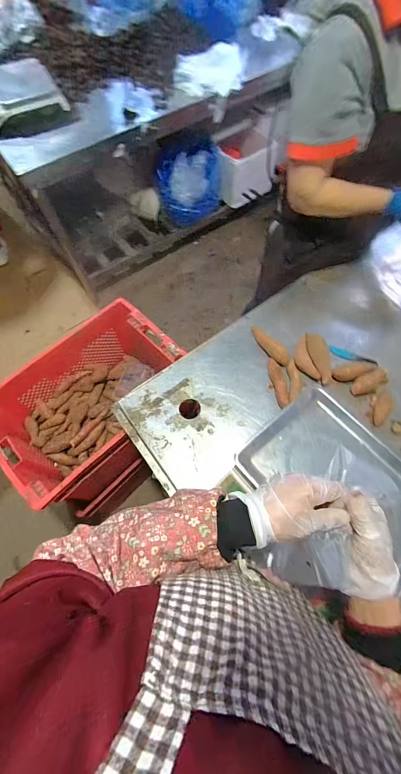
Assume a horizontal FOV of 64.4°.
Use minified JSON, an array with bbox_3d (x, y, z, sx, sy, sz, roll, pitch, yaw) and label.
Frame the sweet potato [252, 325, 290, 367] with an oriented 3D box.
[{"bbox_3d":[0.170,-0.106,0.791,0.036,0.030,0.133,-36,69,-14],"label":"sweet potato"}]

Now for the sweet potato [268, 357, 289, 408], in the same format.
[{"bbox_3d":[0.187,-0.010,0.748,0.029,0.027,0.127,-8,65,-1],"label":"sweet potato"}]

